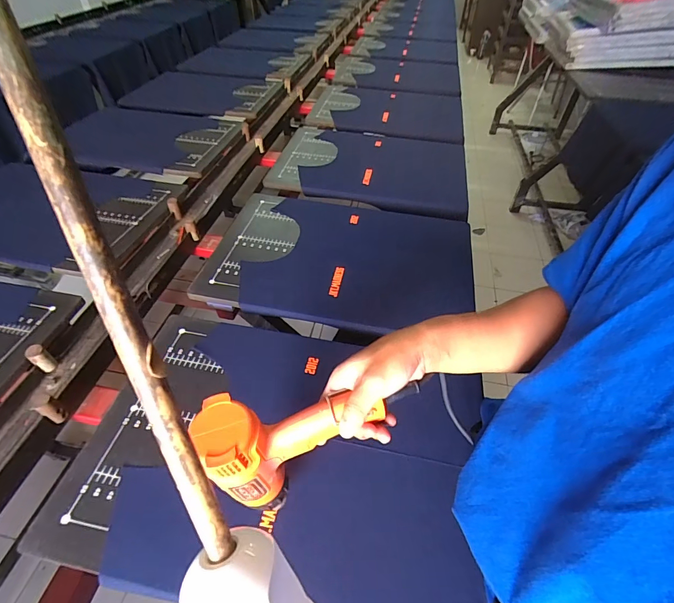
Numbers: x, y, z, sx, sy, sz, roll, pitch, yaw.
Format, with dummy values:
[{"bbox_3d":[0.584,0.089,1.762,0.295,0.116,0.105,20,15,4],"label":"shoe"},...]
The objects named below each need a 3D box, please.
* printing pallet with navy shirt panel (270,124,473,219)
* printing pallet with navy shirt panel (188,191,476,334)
[{"bbox_3d":[0.115,-0.452,1.153,0.599,0.020,0.437,14,49,12],"label":"printing pallet with navy shirt panel"},{"bbox_3d":[0.006,-0.117,0.861,0.595,0.031,0.419,8,47,7],"label":"printing pallet with navy shirt panel"}]

